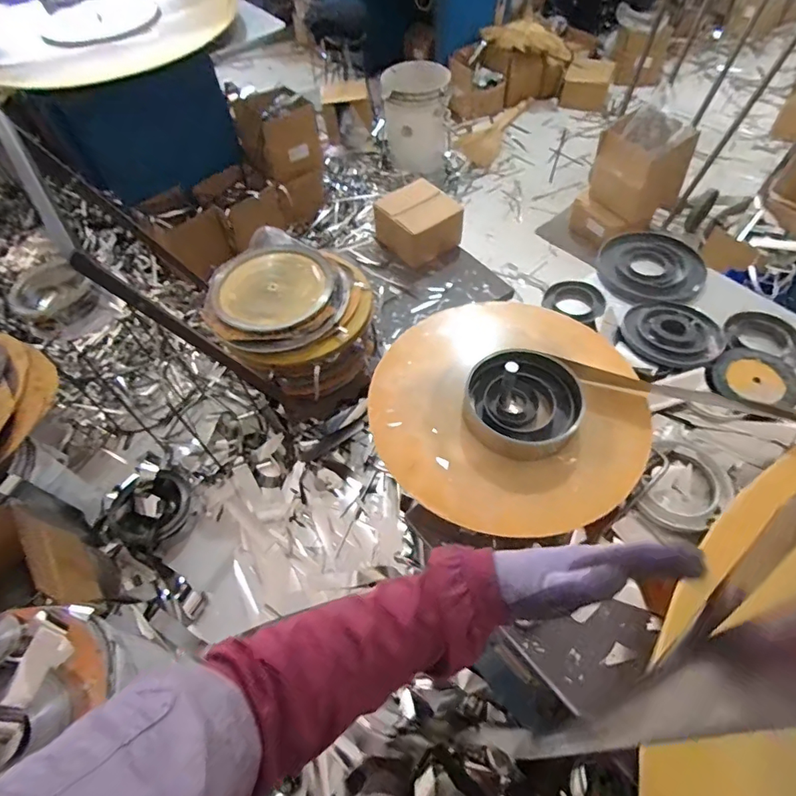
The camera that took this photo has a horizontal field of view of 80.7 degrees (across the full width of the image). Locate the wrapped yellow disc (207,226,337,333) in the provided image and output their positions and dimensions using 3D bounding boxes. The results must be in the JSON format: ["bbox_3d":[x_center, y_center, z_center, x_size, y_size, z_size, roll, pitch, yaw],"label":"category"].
[{"bbox_3d":[-0.339,-0.314,1.287,0.310,0.031,0.336,2,62,-3],"label":"wrapped yellow disc"}]

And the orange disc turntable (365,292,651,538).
[{"bbox_3d":[0.159,0.004,0.689,0.396,0.080,0.388,23,60,17],"label":"orange disc turntable"}]

